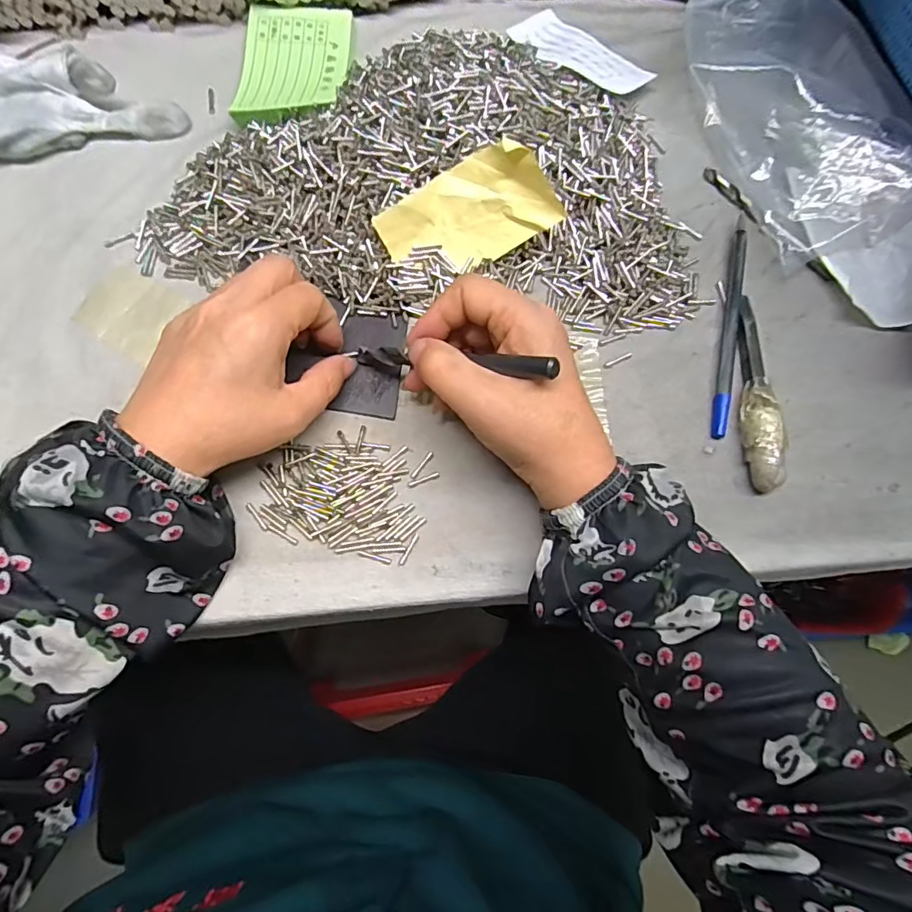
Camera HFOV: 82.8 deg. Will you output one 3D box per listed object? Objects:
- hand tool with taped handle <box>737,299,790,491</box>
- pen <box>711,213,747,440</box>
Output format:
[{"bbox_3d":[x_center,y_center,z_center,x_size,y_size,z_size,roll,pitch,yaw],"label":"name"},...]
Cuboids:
[{"bbox_3d":[0.167,-0.036,0.287,0.018,0.017,0.111,2,79,0],"label":"hand tool with taped handle"},{"bbox_3d":[0.160,-0.078,0.300,0.008,0.006,0.139,11,76,6],"label":"pen"}]

